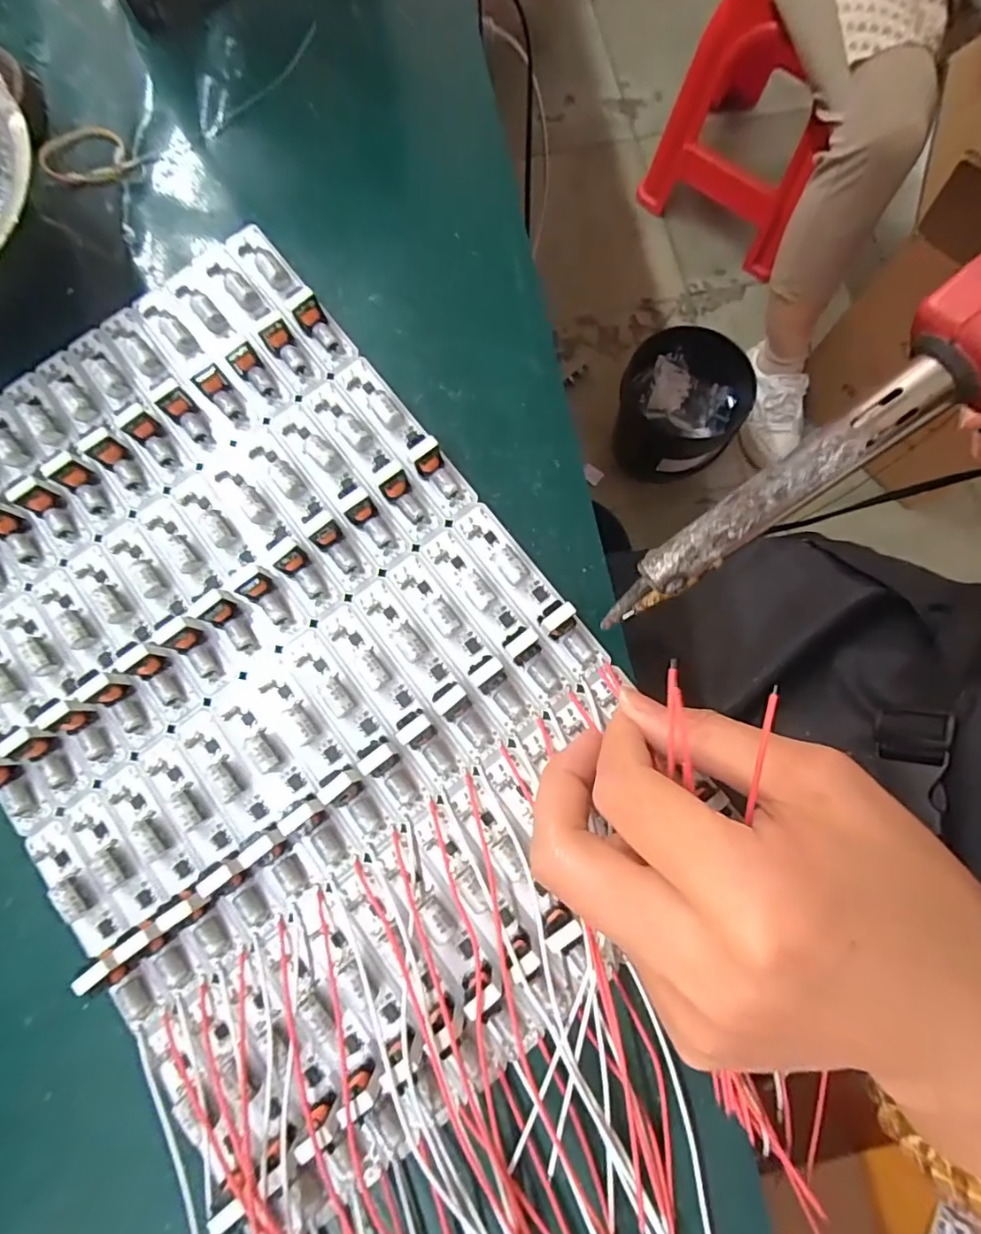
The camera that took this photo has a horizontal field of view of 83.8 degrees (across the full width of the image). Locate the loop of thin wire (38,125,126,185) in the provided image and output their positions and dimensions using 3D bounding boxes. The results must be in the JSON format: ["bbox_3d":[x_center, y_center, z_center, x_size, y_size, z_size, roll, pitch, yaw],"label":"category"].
[{"bbox_3d":[-0.178,-0.202,0.238,0.036,0.006,0.031,-17,79,-2],"label":"loop of thin wire"}]

